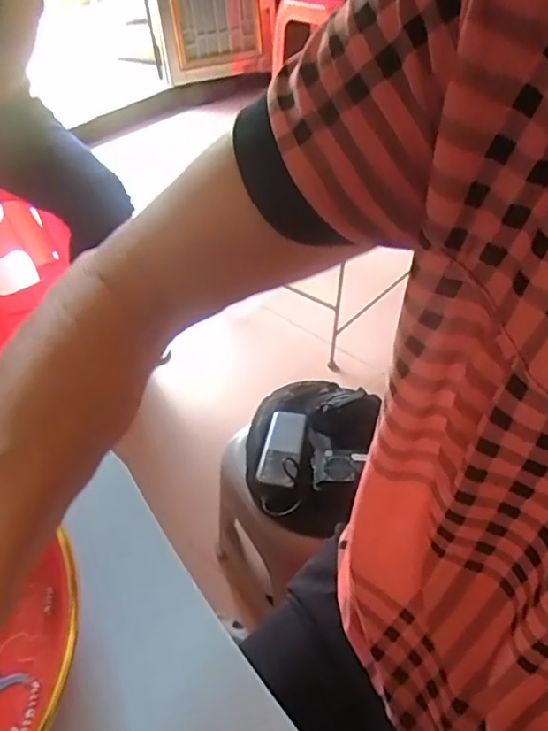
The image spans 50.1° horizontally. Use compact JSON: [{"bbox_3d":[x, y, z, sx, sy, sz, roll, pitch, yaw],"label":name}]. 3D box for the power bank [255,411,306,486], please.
[{"bbox_3d":[0.011,0.116,0.825,0.053,0.027,0.119,5,45,11],"label":"power bank"}]

